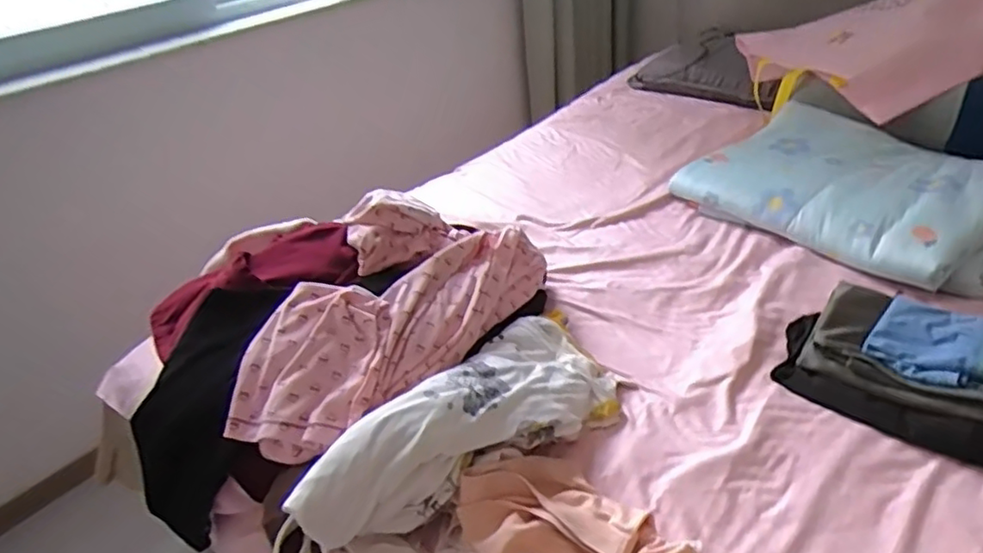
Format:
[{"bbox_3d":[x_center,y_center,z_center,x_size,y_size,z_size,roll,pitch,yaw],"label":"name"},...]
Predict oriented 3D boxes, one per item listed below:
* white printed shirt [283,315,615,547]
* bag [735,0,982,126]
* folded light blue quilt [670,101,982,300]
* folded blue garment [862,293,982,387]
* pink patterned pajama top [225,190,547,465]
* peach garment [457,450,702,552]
[{"bbox_3d":[-0.017,0.171,0.734,0.172,0.113,0.432,25,45,38],"label":"white printed shirt"},{"bbox_3d":[0.839,-0.495,1.321,0.537,0.078,0.423,-19,45,26],"label":"bag"},{"bbox_3d":[0.646,-0.158,1.126,0.361,0.111,0.526,-26,38,-26],"label":"folded light blue quilt"},{"bbox_3d":[0.552,0.076,0.768,0.140,0.035,0.132,25,45,38],"label":"folded blue garment"},{"bbox_3d":[-0.124,0.033,0.831,0.224,0.142,0.467,11,38,24],"label":"pink patterned pajama top"},{"bbox_3d":[0.092,0.272,0.630,0.150,0.044,0.266,-32,41,-32],"label":"peach garment"}]

